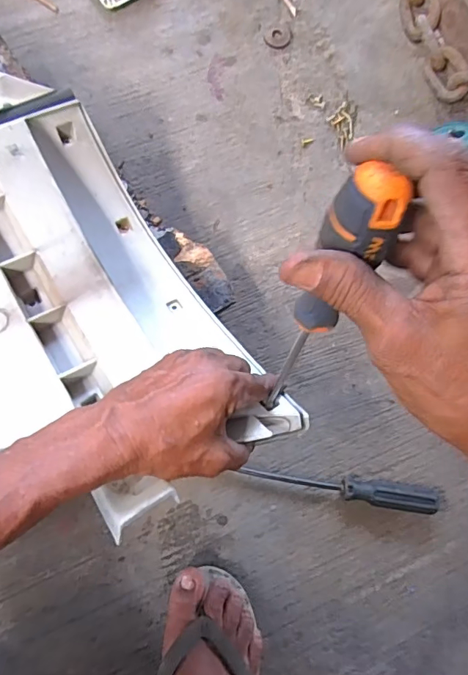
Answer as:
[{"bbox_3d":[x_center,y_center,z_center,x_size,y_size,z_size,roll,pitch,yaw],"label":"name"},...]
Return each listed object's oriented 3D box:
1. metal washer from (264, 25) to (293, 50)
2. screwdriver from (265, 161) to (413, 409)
[{"bbox_3d":[0.059,-0.392,0.607,0.032,0.005,0.036,38,81,2],"label":"metal washer"},{"bbox_3d":[0.046,-0.005,0.287,0.033,0.230,0.037,6,61,-3],"label":"screwdriver"}]

